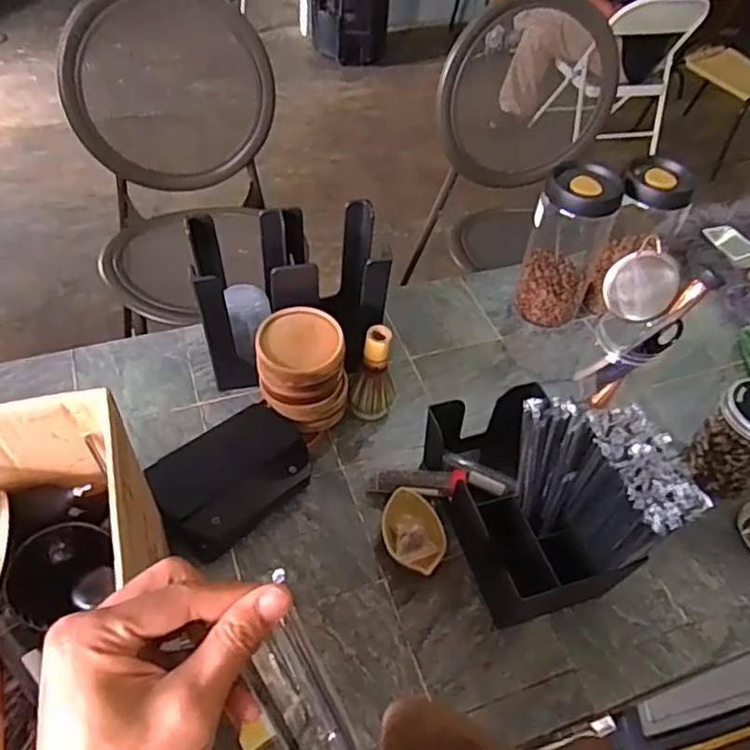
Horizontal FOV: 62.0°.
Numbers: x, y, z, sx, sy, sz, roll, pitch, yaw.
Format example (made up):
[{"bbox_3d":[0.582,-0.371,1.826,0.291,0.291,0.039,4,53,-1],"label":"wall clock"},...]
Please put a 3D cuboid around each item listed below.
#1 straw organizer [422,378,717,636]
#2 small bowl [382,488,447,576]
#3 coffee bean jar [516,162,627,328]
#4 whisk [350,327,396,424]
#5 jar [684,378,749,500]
[{"bbox_3d":[0.167,0.106,0.653,0.154,0.216,0.255,-16,51,-15],"label":"straw organizer"},{"bbox_3d":[0.042,0.177,0.688,0.064,0.042,0.103,-11,50,-12],"label":"small bowl"},{"bbox_3d":[0.274,-0.184,0.900,0.103,0.218,0.103,1,49,-1],"label":"coffee bean jar"},{"bbox_3d":[-0.002,0.005,0.778,0.056,0.138,0.048,5,49,2],"label":"whisk"},{"bbox_3d":[0.439,0.082,0.750,0.073,0.134,0.086,-31,57,-26],"label":"jar"}]

